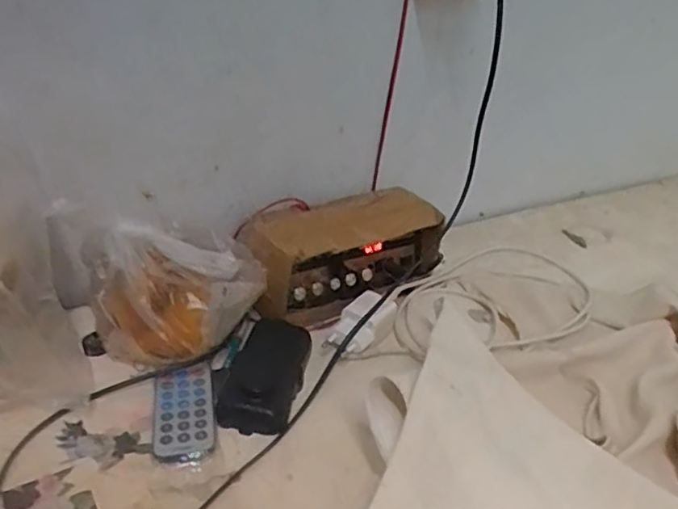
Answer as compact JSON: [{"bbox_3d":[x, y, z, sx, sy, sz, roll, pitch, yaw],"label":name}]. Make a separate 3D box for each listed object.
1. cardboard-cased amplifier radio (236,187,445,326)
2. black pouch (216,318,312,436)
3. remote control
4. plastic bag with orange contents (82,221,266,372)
[{"bbox_3d":[0.005,-0.001,0.565,0.186,0.085,0.089,-11,35,-28],"label":"cardboard-cased amplifier radio"},{"bbox_3d":[-0.055,0.088,0.470,0.056,0.029,0.111,9,30,2],"label":"black pouch"},{"bbox_3d":[-0.106,0.108,0.425,0.039,0.012,0.081,-1,31,-14],"label":"remote control"},{"bbox_3d":[-0.121,0.031,0.473,0.130,0.092,0.070,-3,32,-17],"label":"plastic bag with orange contents"}]

